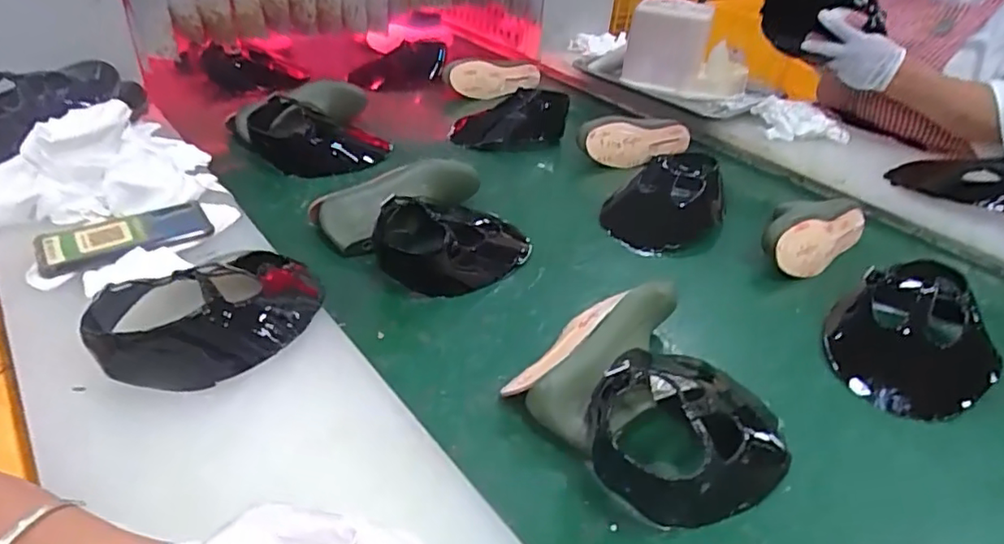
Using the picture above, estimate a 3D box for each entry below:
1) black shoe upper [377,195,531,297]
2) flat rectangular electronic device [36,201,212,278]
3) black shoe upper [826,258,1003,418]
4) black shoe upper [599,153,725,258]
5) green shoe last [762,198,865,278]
[{"bbox_3d":[-0.052,-0.050,0.764,0.196,0.073,0.138,-22,43,-34],"label":"black shoe upper"},{"bbox_3d":[-0.403,-0.038,0.650,0.160,0.011,0.077,-17,40,-29],"label":"flat rectangular electronic device"},{"bbox_3d":[0.437,0.067,0.642,0.179,0.082,0.150,-26,45,-37],"label":"black shoe upper"},{"bbox_3d":[0.230,-0.099,0.856,0.157,0.082,0.186,16,36,15],"label":"black shoe upper"},{"bbox_3d":[0.411,-0.051,0.810,0.195,0.072,0.089,-24,44,-36],"label":"green shoe last"}]

